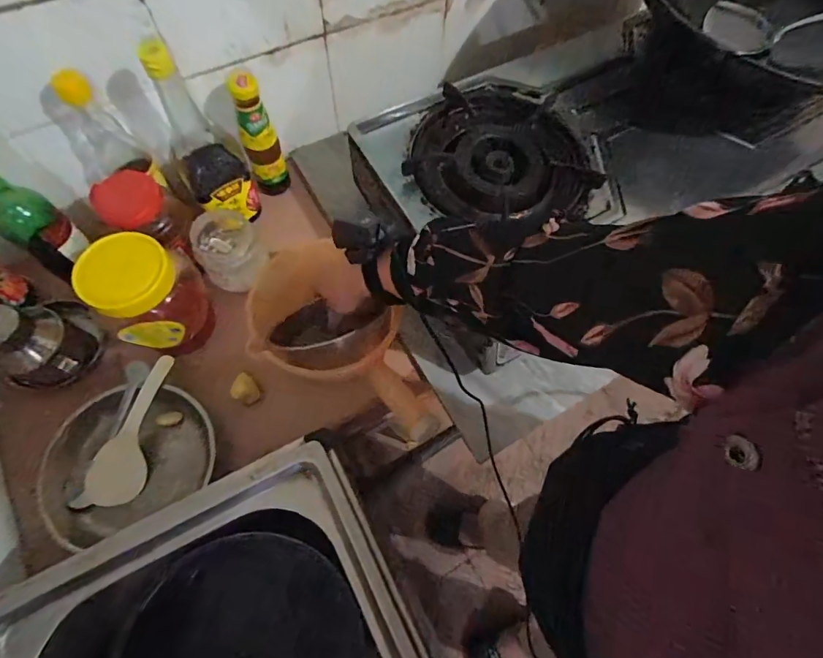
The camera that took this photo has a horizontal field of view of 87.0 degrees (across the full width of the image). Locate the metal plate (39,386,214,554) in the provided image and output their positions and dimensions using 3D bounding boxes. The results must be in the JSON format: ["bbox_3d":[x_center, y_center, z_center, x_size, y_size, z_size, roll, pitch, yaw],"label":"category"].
[{"bbox_3d":[-0.339,0.152,0.521,0.191,0.032,0.157,-26,70,-13],"label":"metal plate"}]

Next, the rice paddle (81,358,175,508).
[{"bbox_3d":[-0.344,0.120,0.531,0.061,0.027,0.175,7,66,0],"label":"rice paddle"}]

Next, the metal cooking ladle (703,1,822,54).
[{"bbox_3d":[0.602,-0.432,0.577,0.357,0.051,0.069,10,63,33],"label":"metal cooking ladle"}]

